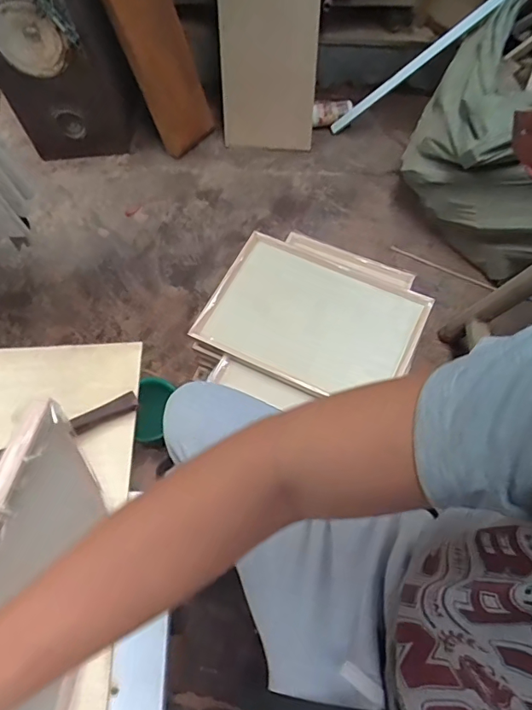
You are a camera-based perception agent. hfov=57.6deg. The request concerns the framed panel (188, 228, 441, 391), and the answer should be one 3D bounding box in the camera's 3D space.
[{"bbox_3d":[0.100,-0.079,0.980,0.403,0.022,0.290,24,62,8],"label":"framed panel"}]

